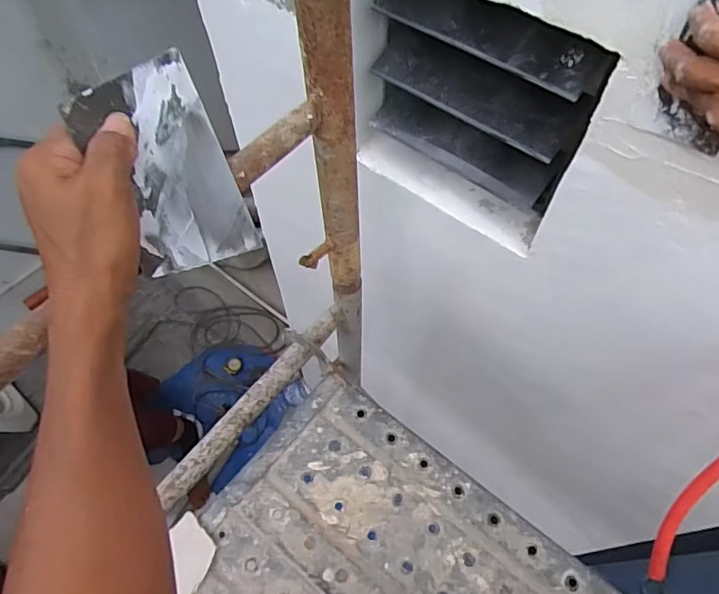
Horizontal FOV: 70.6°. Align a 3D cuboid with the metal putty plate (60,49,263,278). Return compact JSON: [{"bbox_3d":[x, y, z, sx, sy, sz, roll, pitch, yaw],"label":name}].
[{"bbox_3d":[-0.131,-0.087,0.358,0.004,0.141,0.094,-4,26,42],"label":"metal putty plate"}]

